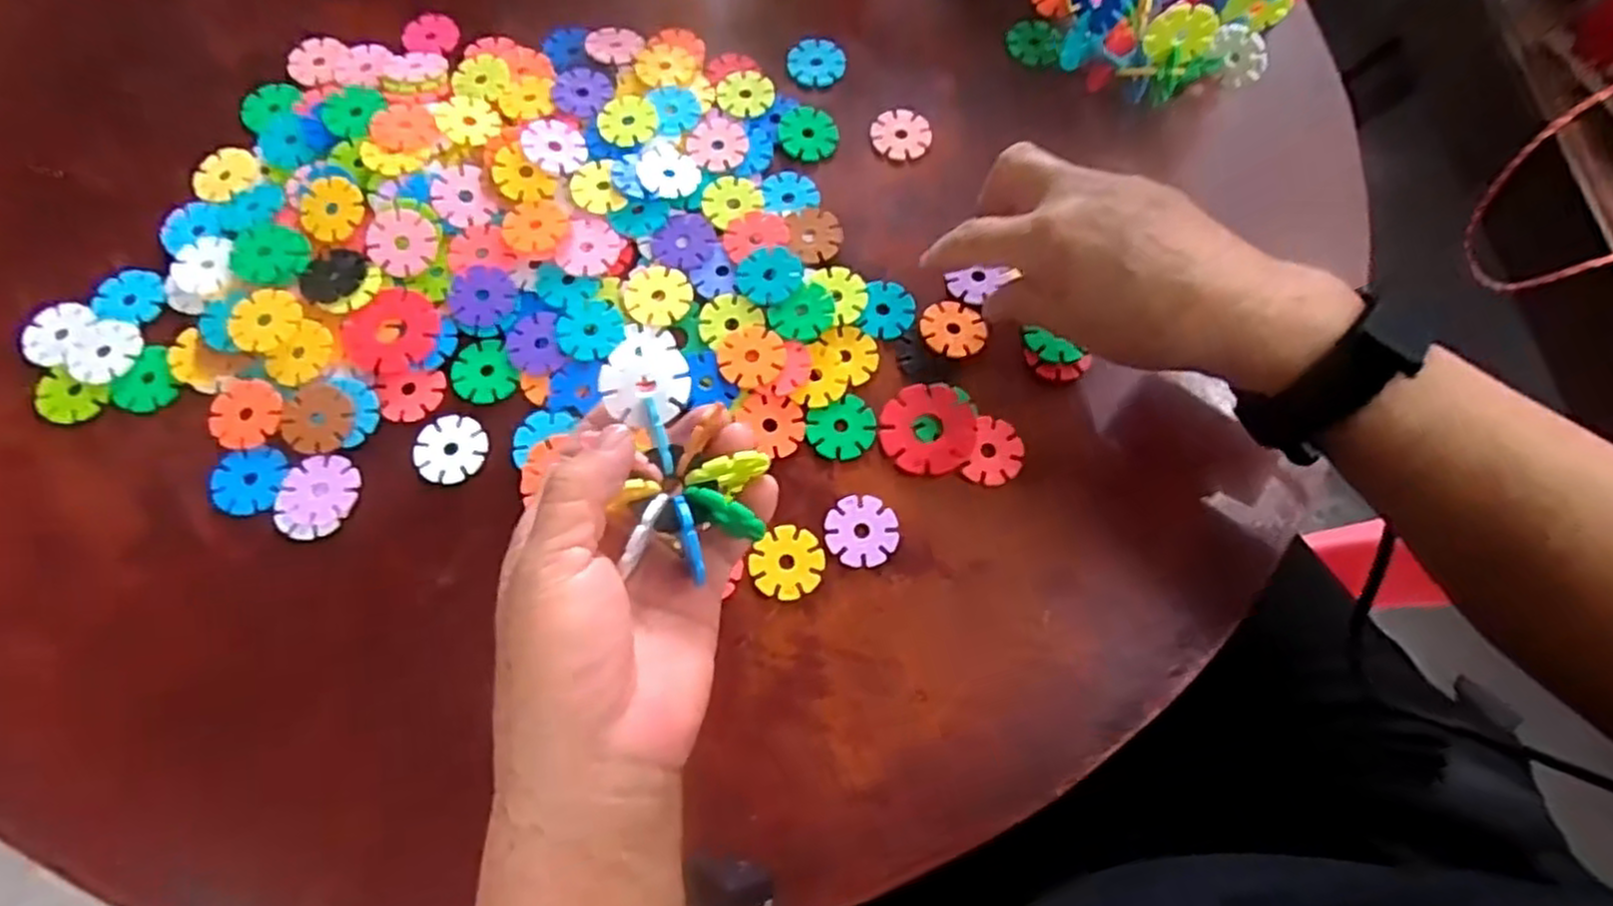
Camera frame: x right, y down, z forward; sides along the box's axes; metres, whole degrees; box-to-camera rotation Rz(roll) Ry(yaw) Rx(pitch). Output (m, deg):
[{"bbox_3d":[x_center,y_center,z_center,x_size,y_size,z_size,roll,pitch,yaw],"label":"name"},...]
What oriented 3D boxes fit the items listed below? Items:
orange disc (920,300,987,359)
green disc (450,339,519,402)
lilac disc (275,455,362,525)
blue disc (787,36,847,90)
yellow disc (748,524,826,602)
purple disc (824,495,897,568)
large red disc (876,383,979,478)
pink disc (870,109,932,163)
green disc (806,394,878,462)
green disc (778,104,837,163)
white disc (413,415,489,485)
[{"bbox_3d":[0.069,-0.060,0.374,0.029,0.005,0.031,1,71,-2],"label":"orange disc"},{"bbox_3d":[-0.151,-0.038,0.363,0.029,0.004,0.032,-25,74,-10],"label":"green disc"},{"bbox_3d":[-0.216,0.016,0.343,0.033,0.004,0.030,1,71,-2],"label":"lilac disc"},{"bbox_3d":[0.006,-0.220,0.434,0.032,0.004,0.036,-5,72,-4],"label":"blue disc"},{"bbox_3d":[-0.008,0.047,0.336,0.029,0.004,0.032,30,73,8],"label":"yellow disc"},{"bbox_3d":[0.025,0.034,0.341,0.030,0.004,0.031,1,71,-2],"label":"purple disc"},{"bbox_3d":[0.056,-0.011,0.356,0.043,0.005,0.043,1,71,-2],"label":"large red disc"},{"bbox_3d":[0.051,-0.172,0.417,0.031,0.004,0.030,1,71,-2],"label":"pink disc"},{"bbox_3d":[0.017,-0.011,0.357,0.031,0.004,0.028,-25,74,-10],"label":"green disc"},{"bbox_3d":[0.001,-0.172,0.414,0.031,0.004,0.033,-6,72,-4],"label":"green disc"},{"bbox_3d":[-0.161,-0.002,0.350,0.031,0.004,0.031,1,71,-2],"label":"white disc"}]

